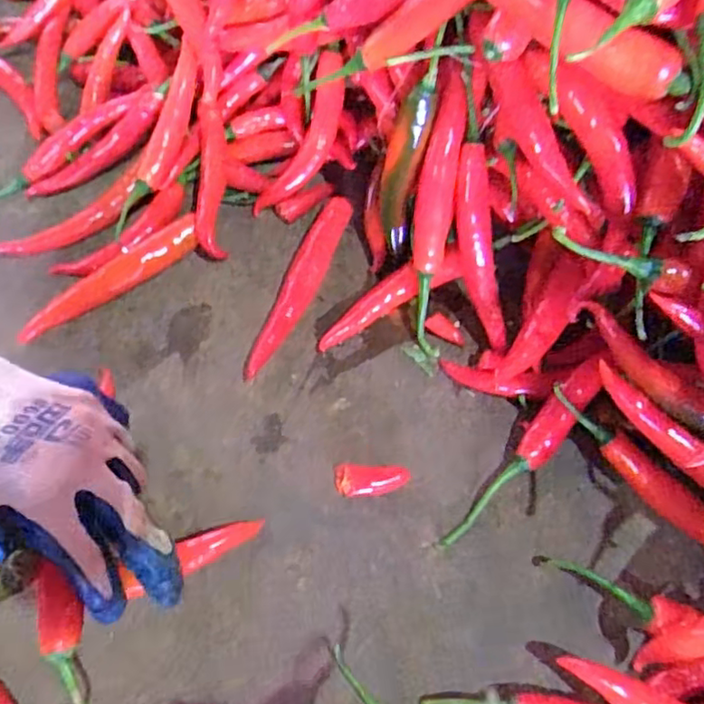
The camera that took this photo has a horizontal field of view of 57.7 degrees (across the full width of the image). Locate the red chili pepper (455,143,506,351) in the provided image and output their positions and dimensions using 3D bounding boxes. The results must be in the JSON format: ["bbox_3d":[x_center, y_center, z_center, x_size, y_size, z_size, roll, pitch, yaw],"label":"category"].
[{"bbox_3d":[0.076,-0.062,0.385,0.021,0.019,0.117,-11,103,-3],"label":"red chili pepper"}]

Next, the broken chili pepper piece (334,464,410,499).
[{"bbox_3d":[0.011,0.075,0.364,0.042,0.011,0.018,3,63,4],"label":"broken chili pepper piece"}]

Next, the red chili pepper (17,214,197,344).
[{"bbox_3d":[-0.164,-0.049,0.432,0.134,0.019,0.021,-33,66,-14],"label":"red chili pepper"}]

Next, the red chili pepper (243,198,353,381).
[{"bbox_3d":[-0.035,-0.044,0.421,0.023,0.021,0.136,20,65,13],"label":"red chili pepper"}]

